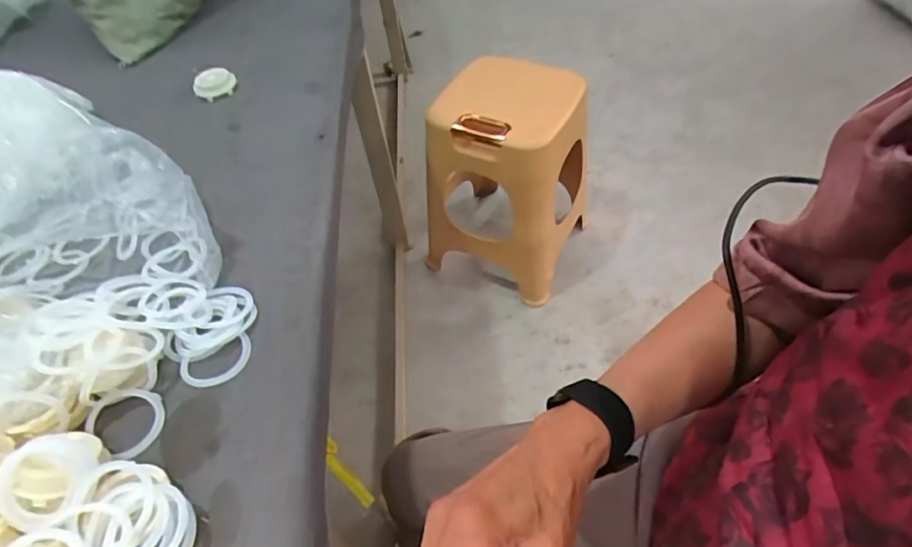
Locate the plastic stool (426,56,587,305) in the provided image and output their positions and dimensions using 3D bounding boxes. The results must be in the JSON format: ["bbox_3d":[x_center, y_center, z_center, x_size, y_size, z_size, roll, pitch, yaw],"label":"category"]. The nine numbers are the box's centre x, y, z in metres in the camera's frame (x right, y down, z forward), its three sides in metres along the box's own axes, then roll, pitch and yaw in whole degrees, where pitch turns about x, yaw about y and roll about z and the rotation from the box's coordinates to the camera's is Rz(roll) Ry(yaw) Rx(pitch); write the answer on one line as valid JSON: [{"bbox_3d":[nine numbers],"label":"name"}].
[{"bbox_3d":[0.136,-0.236,1.265,0.322,0.516,0.323,20,56,20],"label":"plastic stool"}]

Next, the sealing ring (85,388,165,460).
[{"bbox_3d":[-0.265,0.116,0.413,0.063,0.011,0.052,31,64,16],"label":"sealing ring"}]

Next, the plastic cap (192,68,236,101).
[{"bbox_3d":[-0.347,-0.276,0.740,0.050,0.025,0.050,-2,51,3],"label":"plastic cap"}]

